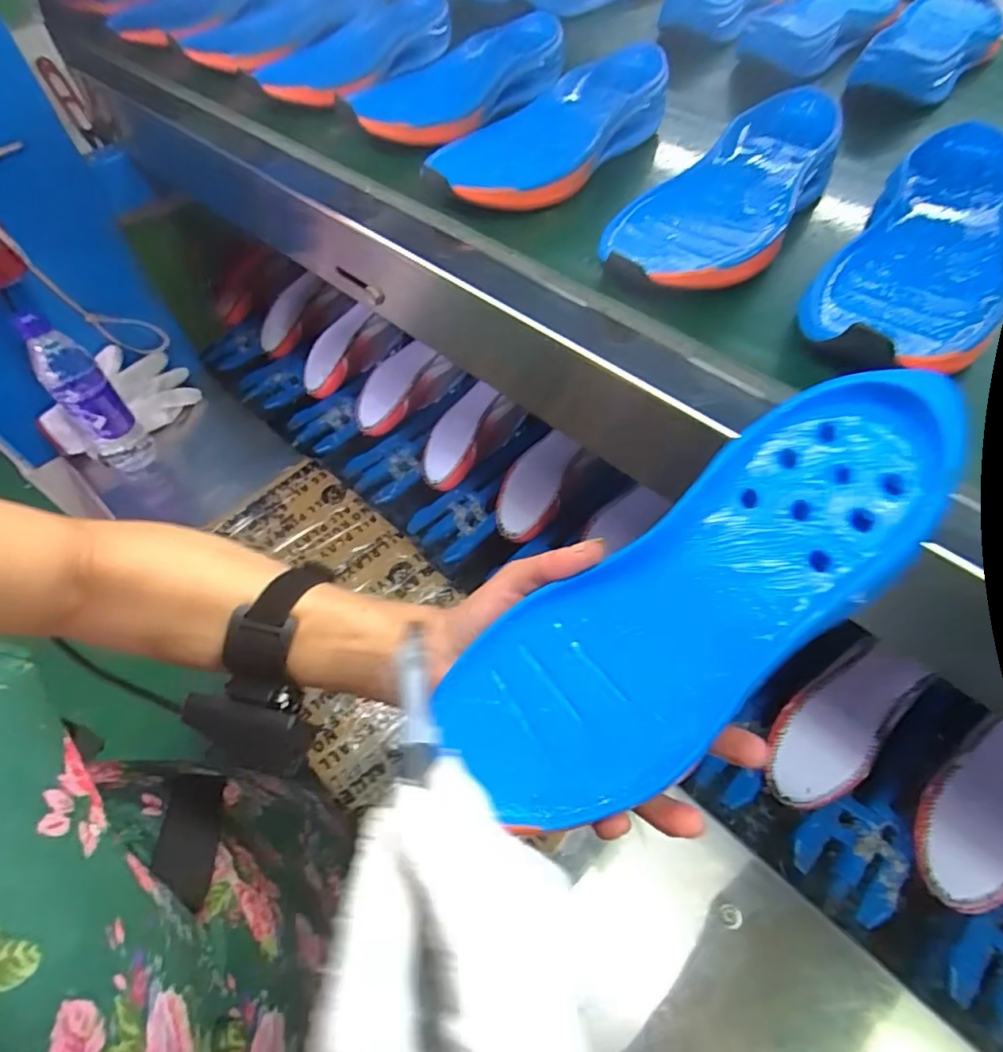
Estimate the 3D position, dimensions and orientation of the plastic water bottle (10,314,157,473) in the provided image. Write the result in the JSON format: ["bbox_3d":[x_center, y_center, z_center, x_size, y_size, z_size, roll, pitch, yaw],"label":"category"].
[{"bbox_3d":[-0.521,-0.155,0.744,0.066,0.239,0.055,-40,63,-23],"label":"plastic water bottle"}]

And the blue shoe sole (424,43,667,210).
[{"bbox_3d":[0.044,-0.317,0.472,0.098,0.037,0.237,38,64,24],"label":"blue shoe sole"}]

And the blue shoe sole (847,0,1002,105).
[{"bbox_3d":[0.409,-0.453,0.545,0.087,0.031,0.249,30,61,21],"label":"blue shoe sole"}]

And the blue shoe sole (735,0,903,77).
[{"bbox_3d":[0.340,-0.525,0.606,0.106,0.038,0.247,28,60,20],"label":"blue shoe sole"}]

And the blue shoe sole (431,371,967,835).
[{"bbox_3d":[0.078,0.035,0.247,0.236,0.027,0.087,-42,59,9],"label":"blue shoe sole"}]

